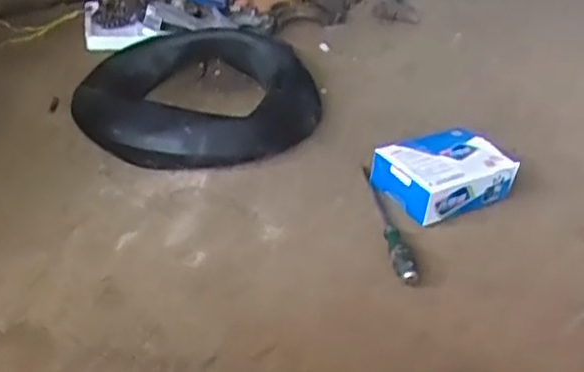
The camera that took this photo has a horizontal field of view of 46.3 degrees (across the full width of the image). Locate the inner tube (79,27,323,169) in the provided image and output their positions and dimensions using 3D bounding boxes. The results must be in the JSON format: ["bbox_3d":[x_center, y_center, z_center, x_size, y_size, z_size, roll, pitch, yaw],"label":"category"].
[{"bbox_3d":[-0.191,-0.217,1.371,0.449,0.112,0.542,-3,37,-8],"label":"inner tube"}]

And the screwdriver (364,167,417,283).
[{"bbox_3d":[0.152,0.053,1.105,0.034,0.033,0.282,-3,37,-8],"label":"screwdriver"}]

